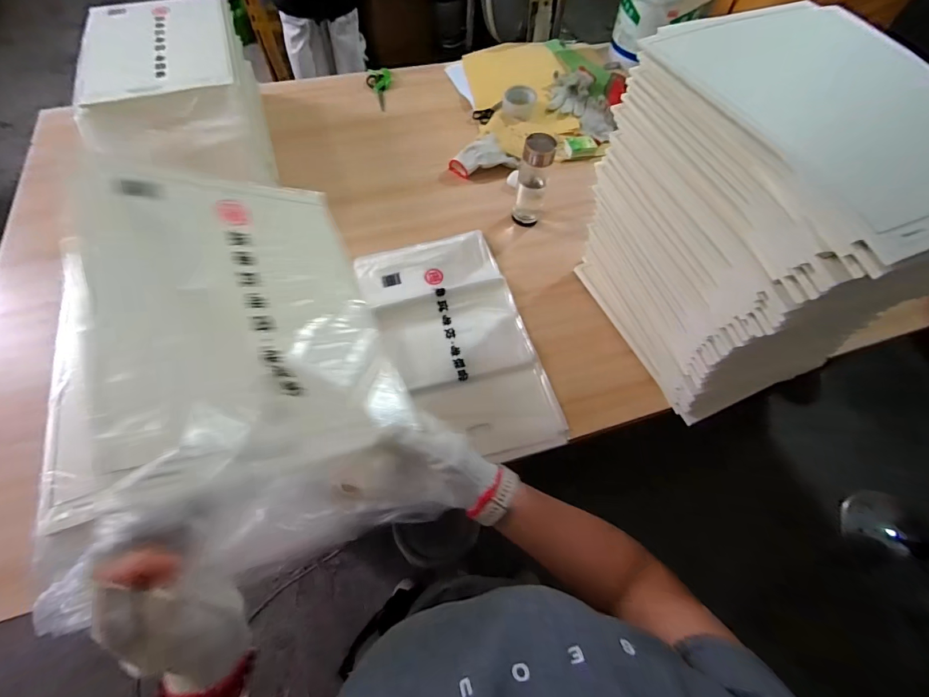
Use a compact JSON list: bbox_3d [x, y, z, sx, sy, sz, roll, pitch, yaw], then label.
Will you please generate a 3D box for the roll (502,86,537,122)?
[{"bbox_3d":[0.145,-0.652,1.052,0.086,0.046,0.086,2,62,-3],"label":"roll"}]

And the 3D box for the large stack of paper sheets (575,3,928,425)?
[{"bbox_3d":[0.392,-0.154,0.627,0.278,0.492,0.401,-18,64,-13],"label":"large stack of paper sheets"}]

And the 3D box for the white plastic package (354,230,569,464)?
[{"bbox_3d":[-0.025,-0.020,0.742,0.288,0.037,0.487,-15,63,-13],"label":"white plastic package"}]

